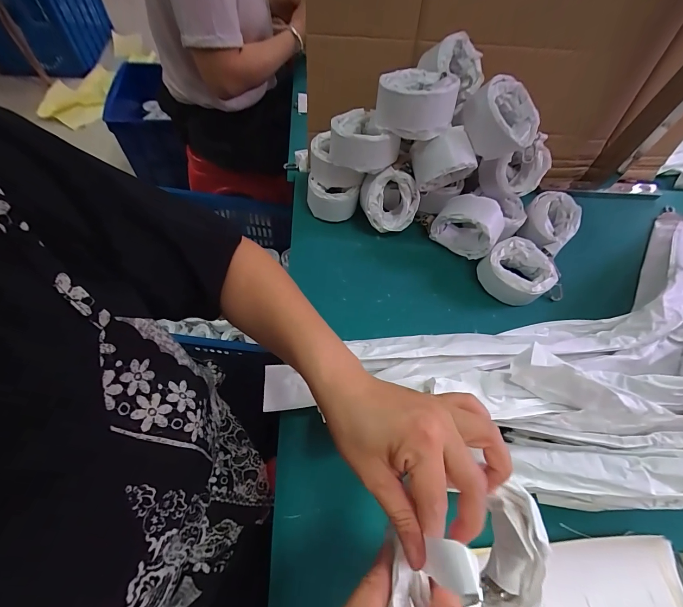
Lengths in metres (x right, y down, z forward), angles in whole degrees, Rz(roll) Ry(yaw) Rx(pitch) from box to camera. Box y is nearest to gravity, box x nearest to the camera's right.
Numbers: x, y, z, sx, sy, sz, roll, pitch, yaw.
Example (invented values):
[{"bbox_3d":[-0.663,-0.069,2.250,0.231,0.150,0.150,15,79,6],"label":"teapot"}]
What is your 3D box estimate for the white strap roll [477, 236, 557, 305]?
[{"bbox_3d":[0.269,-0.047,0.496,0.086,0.056,0.095,-37,70,-24],"label":"white strap roll"}]

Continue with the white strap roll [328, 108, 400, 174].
[{"bbox_3d":[0.033,-0.232,0.459,0.098,0.051,0.087,12,59,1],"label":"white strap roll"}]

